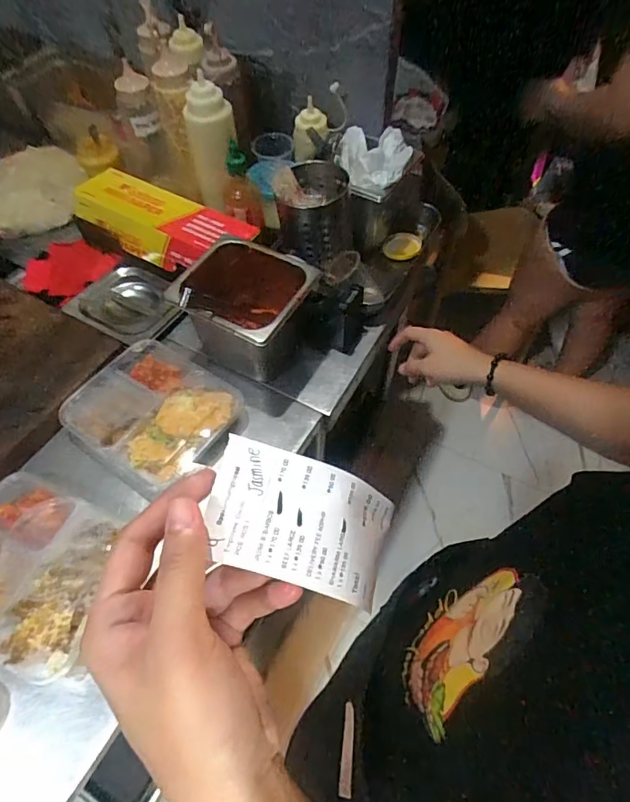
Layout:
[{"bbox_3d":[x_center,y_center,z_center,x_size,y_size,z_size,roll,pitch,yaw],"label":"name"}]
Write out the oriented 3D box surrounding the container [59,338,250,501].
[{"bbox_3d":[-0.229,0.015,0.698,0.226,0.042,0.201,32,62,19],"label":"container"}]

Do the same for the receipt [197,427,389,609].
[{"bbox_3d":[-0.007,0.057,0.224,0.080,0.040,0.054,11,57,7],"label":"receipt"}]

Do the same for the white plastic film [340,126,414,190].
[{"bbox_3d":[0.103,-0.410,0.816,0.117,0.039,0.172,-7,57,-5],"label":"white plastic film"}]

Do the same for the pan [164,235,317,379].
[{"bbox_3d":[-0.100,-0.130,0.734,0.166,0.155,0.167,24,60,15],"label":"pan"}]

